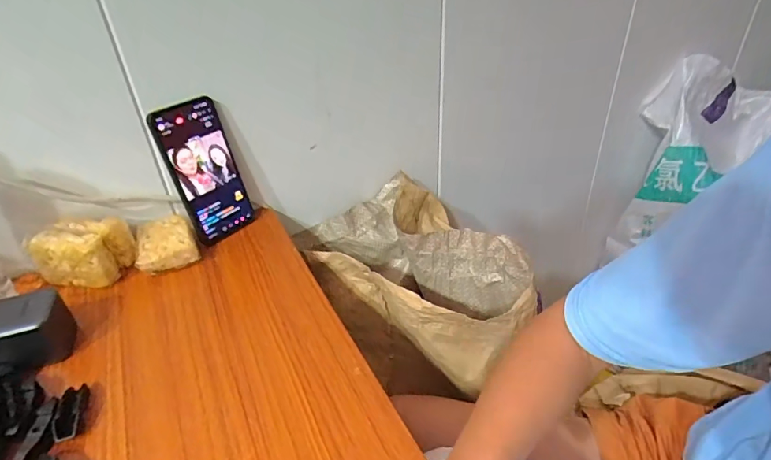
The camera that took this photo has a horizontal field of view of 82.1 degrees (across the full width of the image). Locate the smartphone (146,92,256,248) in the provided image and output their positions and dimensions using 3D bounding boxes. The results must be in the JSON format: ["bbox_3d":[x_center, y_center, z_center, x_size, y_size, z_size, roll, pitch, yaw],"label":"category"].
[{"bbox_3d":[-0.214,-0.072,0.532,0.013,0.161,0.086,12,34,37],"label":"smartphone"}]

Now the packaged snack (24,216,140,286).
[{"bbox_3d":[-0.335,0.024,0.494,0.086,0.062,0.058,1,34,4],"label":"packaged snack"}]

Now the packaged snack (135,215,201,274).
[{"bbox_3d":[-0.258,0.019,0.524,0.063,0.033,0.076,-18,38,-23],"label":"packaged snack"}]

